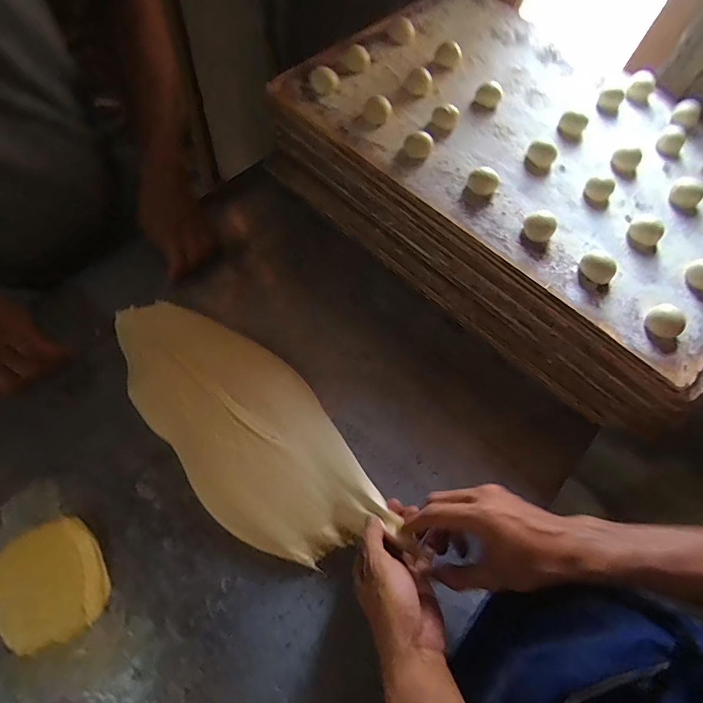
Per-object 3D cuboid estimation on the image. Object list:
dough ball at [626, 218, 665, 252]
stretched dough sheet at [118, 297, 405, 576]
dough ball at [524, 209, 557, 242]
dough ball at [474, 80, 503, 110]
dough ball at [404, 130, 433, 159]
[{"bbox_3d":[0.330,-0.132,0.472,0.035,0.017,0.036,2,66,-4],"label":"dough ball"},{"bbox_3d":[-0.125,0.078,0.470,0.366,0.042,0.164,43,72,14],"label":"stretched dough sheet"},{"bbox_3d":[0.203,-0.135,0.456,0.032,0.018,0.028,34,68,10],"label":"dough ball"},{"bbox_3d":[0.181,-0.339,0.554,0.033,0.022,0.027,20,66,4],"label":"dough ball"},{"bbox_3d":[0.079,-0.242,0.493,0.032,0.016,0.026,15,66,2],"label":"dough ball"}]

